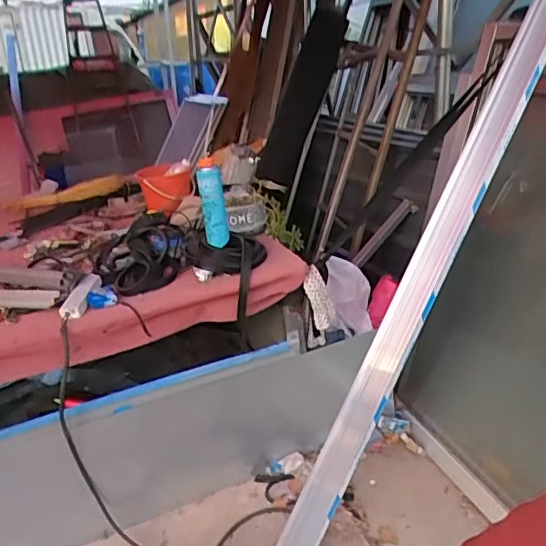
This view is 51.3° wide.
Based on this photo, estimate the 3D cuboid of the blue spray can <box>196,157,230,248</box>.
[{"bbox_3d":[-0.171,-0.197,1.631,0.070,0.264,0.059,-5,21,-8],"label":"blue spray can"}]

